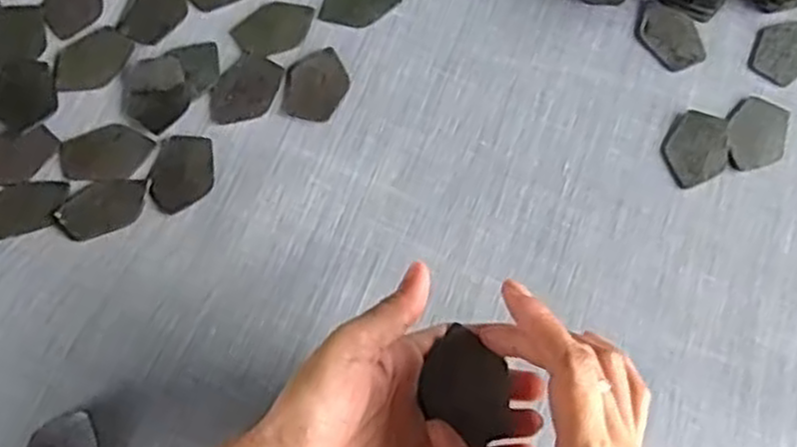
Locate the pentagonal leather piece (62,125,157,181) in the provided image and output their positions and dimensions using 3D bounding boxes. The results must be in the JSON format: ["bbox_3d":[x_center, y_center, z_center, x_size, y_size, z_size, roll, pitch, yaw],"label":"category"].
[{"bbox_3d":[-0.182,-0.044,0.488,0.053,0.004,0.038,-3,69,-3],"label":"pentagonal leather piece"}]

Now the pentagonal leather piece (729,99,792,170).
[{"bbox_3d":[0.234,-0.058,0.510,0.037,0.004,0.054,24,70,8],"label":"pentagonal leather piece"}]

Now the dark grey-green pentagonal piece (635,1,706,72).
[{"bbox_3d":[0.186,-0.129,0.533,0.039,0.004,0.053,-33,73,-13],"label":"dark grey-green pentagonal piece"}]

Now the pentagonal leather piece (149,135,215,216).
[{"bbox_3d":[-0.133,-0.030,0.481,0.036,0.004,0.053,0,63,-6],"label":"pentagonal leather piece"}]

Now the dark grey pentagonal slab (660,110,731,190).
[{"bbox_3d":[0.193,-0.048,0.504,0.038,0.004,0.053,26,70,8],"label":"dark grey pentagonal slab"}]

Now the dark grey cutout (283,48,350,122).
[{"bbox_3d":[-0.054,-0.092,0.511,0.039,0.004,0.053,16,69,5],"label":"dark grey cutout"}]

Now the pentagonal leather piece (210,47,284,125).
[{"bbox_3d":[-0.099,-0.086,0.509,0.038,0.004,0.055,21,69,7],"label":"pentagonal leather piece"}]

